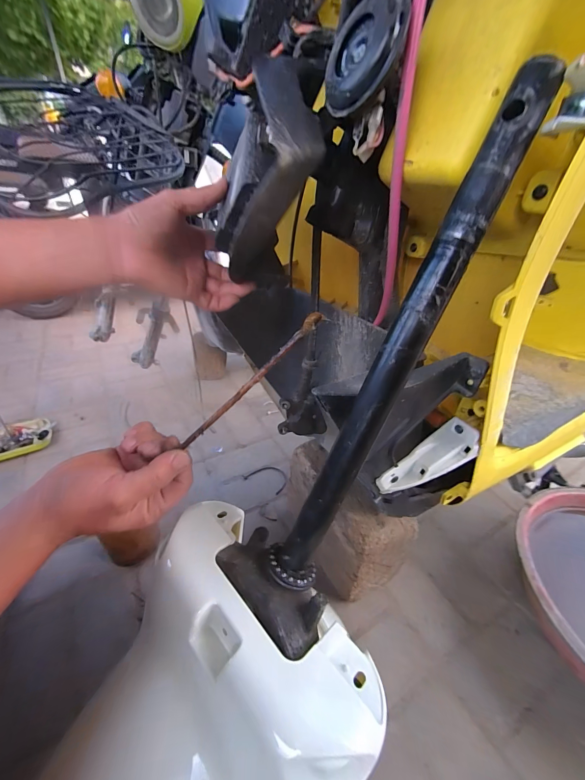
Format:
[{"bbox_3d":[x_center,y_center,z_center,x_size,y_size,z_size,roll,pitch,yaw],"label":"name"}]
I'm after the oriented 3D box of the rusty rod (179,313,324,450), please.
[{"bbox_3d":[-0.034,-0.005,0.251,0.151,0.008,0.008,-43,40,10],"label":"rusty rod"}]

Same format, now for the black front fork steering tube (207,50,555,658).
[{"bbox_3d":[0.050,0.000,0.203,0.082,0.359,0.036,35,17,36],"label":"black front fork steering tube"}]

